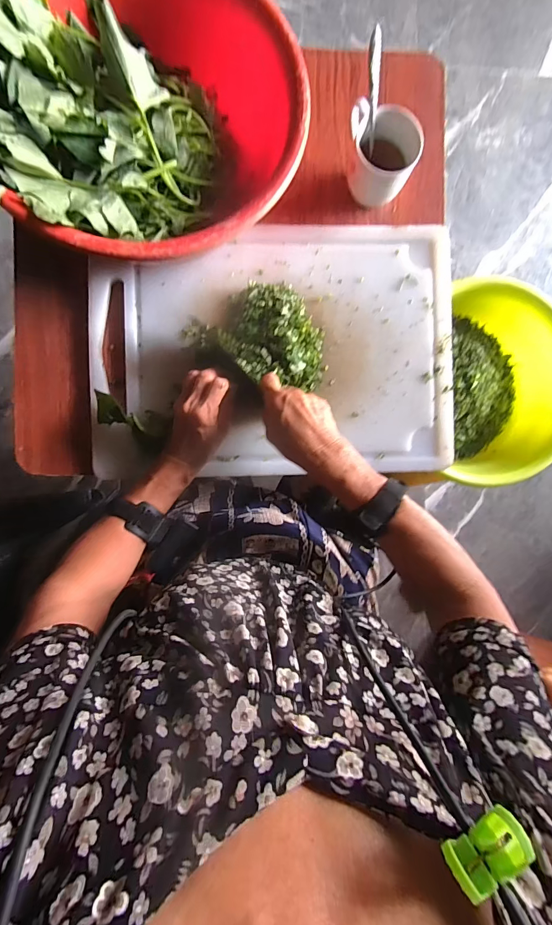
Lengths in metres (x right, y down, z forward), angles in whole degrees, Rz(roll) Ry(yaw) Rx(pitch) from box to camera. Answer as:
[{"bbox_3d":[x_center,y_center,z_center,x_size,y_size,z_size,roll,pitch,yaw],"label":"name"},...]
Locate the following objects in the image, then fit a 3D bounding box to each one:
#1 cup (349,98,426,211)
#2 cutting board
[{"bbox_3d":[0.124,-0.384,0.479,0.090,0.086,0.076,23,89,-5],"label":"cup"},{"bbox_3d":[0.003,-0.152,0.506,0.482,0.014,0.334,-2,91,-5],"label":"cutting board"}]

